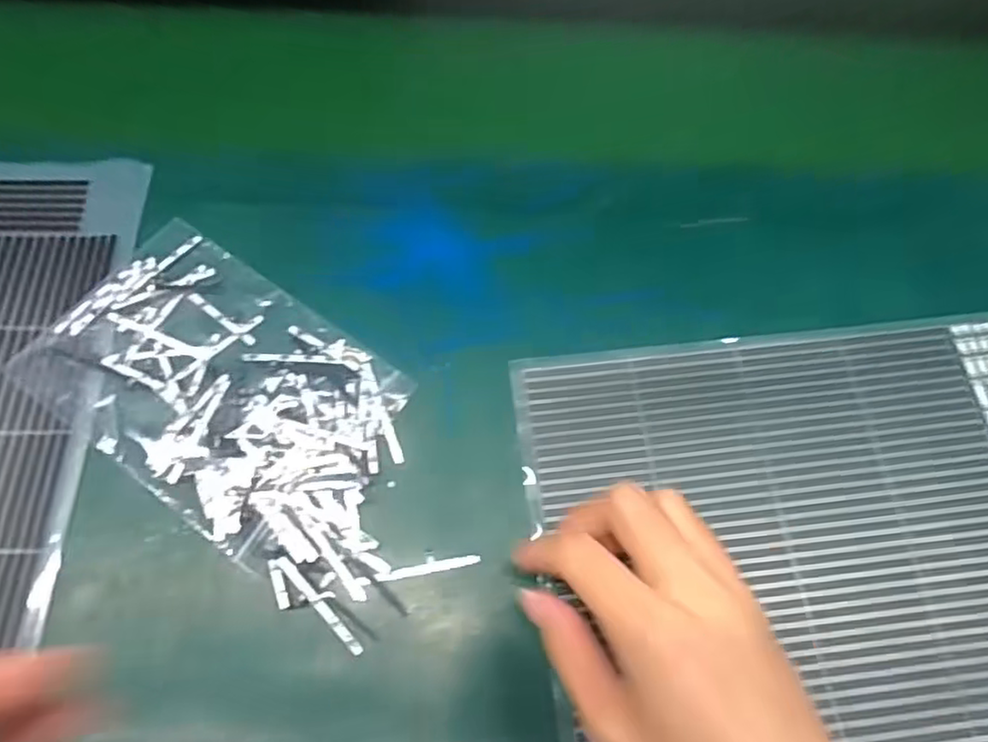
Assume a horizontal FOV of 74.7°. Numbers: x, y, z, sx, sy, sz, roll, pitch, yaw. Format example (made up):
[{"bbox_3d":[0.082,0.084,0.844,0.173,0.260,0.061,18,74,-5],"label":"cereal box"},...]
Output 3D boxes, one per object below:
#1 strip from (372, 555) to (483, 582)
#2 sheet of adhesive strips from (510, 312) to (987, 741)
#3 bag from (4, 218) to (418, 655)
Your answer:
[{"bbox_3d":[-0.033,0.099,0.326,0.052,0.004,0.006,-10,68,-5],"label":"strip"},{"bbox_3d":[0.174,0.084,0.339,0.302,0.011,0.227,-6,69,-3],"label":"sheet of adhesive strips"},{"bbox_3d":[-0.138,0.016,0.356,0.232,0.012,0.128,34,71,13],"label":"bag"}]

